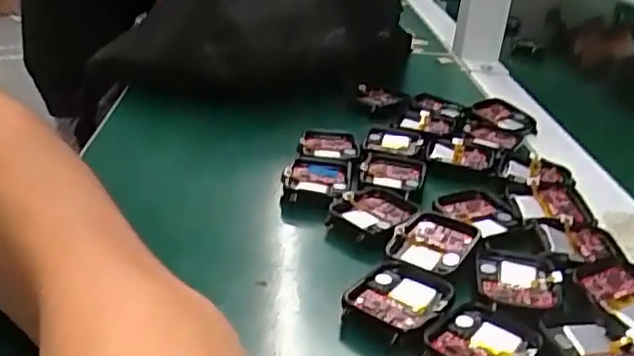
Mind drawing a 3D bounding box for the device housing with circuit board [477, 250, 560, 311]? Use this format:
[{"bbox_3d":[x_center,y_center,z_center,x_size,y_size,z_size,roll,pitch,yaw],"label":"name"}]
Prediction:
[{"bbox_3d":[0.090,0.045,0.295,0.037,0.006,0.042,11,26,10],"label":"device housing with circuit board"}]

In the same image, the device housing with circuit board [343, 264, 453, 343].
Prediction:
[{"bbox_3d":[0.036,0.050,0.278,0.037,0.007,0.047,22,30,30],"label":"device housing with circuit board"}]

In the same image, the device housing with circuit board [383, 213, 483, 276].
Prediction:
[{"bbox_3d":[0.056,0.029,0.316,0.038,0.007,0.041,19,29,25],"label":"device housing with circuit board"}]

